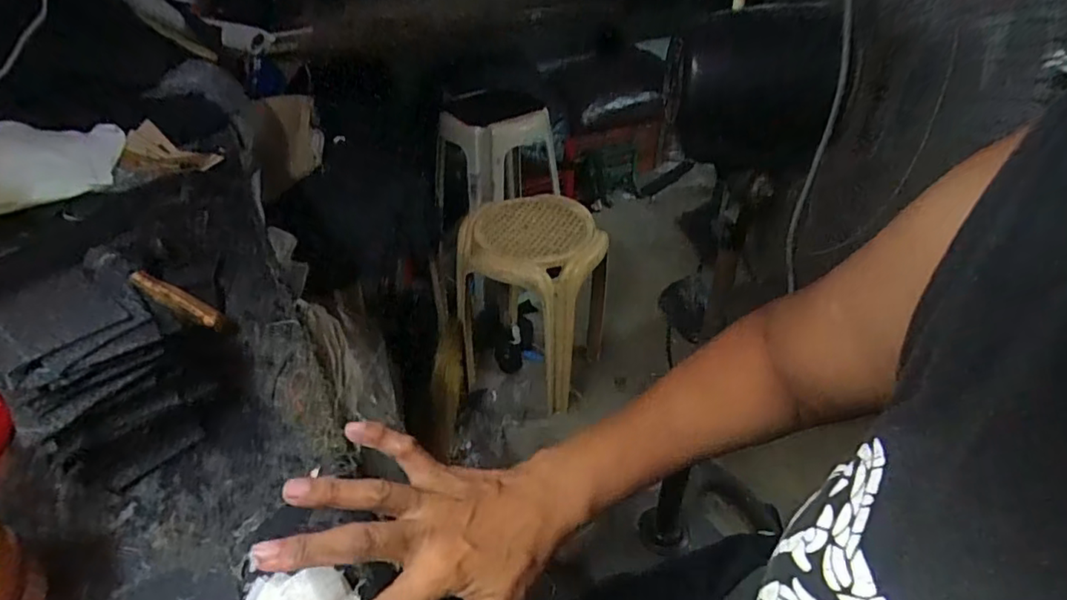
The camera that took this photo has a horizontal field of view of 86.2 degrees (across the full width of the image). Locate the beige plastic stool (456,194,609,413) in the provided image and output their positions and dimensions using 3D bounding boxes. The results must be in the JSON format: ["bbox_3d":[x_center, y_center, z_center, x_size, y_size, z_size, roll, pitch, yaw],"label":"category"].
[{"bbox_3d":[0.017,-0.002,1.391,0.290,0.403,0.309,14,41,17],"label":"beige plastic stool"}]

